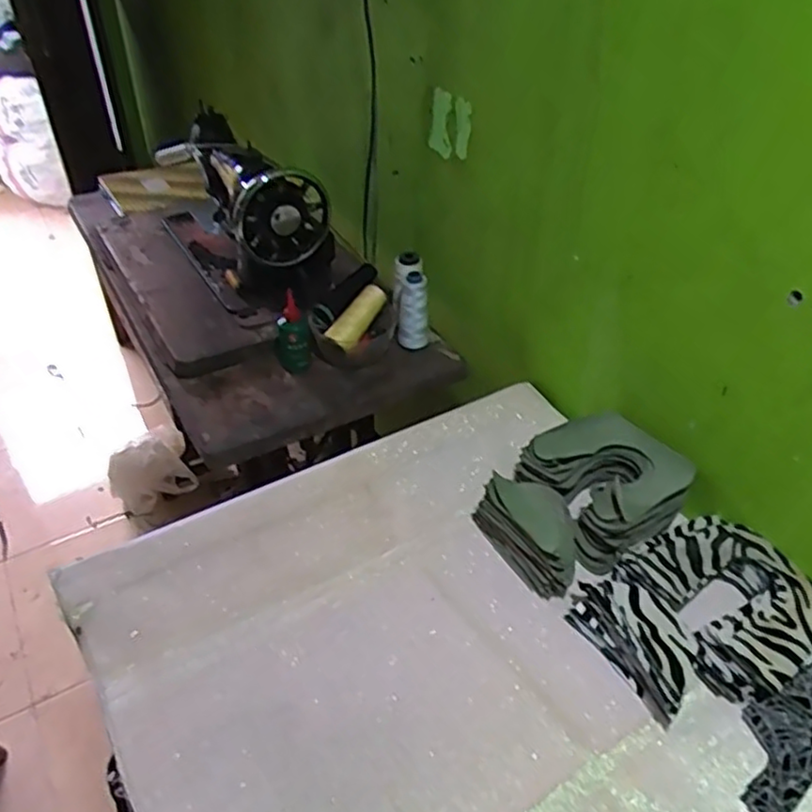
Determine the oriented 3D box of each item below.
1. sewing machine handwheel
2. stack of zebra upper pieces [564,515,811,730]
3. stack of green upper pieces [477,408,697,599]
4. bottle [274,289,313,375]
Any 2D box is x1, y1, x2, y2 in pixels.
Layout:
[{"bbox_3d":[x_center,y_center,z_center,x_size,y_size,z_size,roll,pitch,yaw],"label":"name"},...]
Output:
[{"bbox_3d":[-0.171,-0.264,0.977,0.136,0.135,0.034,-37,45,-20],"label":"sewing machine handwheel"},{"bbox_3d":[0.276,0.188,0.649,0.200,0.052,0.161,-22,45,-22],"label":"stack of zebra upper pieces"},{"bbox_3d":[0.189,0.095,0.752,0.210,0.066,0.158,-24,46,-24],"label":"stack of green upper pieces"},{"bbox_3d":[-0.157,-0.100,0.964,0.045,0.106,0.042,-15,42,-15],"label":"bottle"}]

